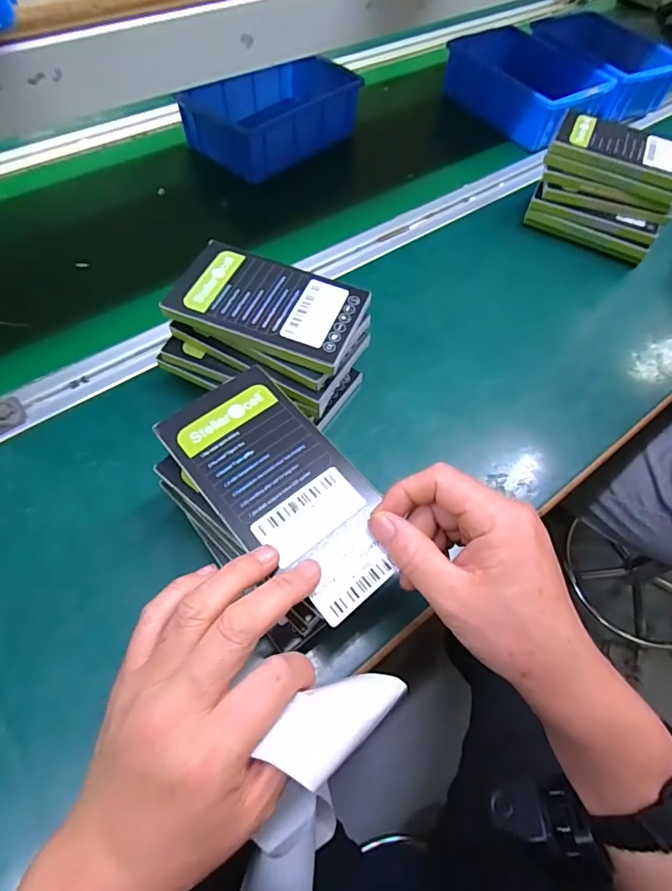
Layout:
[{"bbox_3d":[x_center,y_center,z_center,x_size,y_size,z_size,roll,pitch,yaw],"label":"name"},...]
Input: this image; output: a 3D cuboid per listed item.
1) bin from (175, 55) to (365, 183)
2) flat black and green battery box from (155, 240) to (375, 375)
[{"bbox_3d":[-0.078,-0.408,0.586,0.201,0.057,0.130,-37,68,-23],"label":"bin"},{"bbox_3d":[-0.050,-0.102,0.349,0.132,0.011,0.081,20,60,8],"label":"flat black and green battery box"}]

